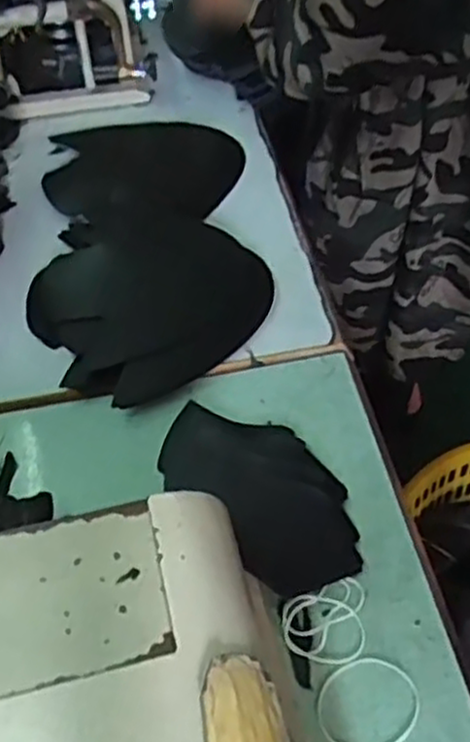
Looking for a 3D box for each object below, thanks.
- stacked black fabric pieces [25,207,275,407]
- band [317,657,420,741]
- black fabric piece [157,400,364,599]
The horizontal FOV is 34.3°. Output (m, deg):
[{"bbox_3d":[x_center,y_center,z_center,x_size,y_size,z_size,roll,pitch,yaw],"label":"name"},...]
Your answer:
[{"bbox_3d":[-0.083,-0.077,0.697,0.201,0.054,0.194,-4,60,8],"label":"stacked black fabric pieces"},{"bbox_3d":[0.088,0.220,0.503,0.067,0.004,0.057,-30,58,-22],"label":"band"},{"bbox_3d":[0.019,0.081,0.591,0.108,0.042,0.189,-36,60,-25],"label":"black fabric piece"}]

